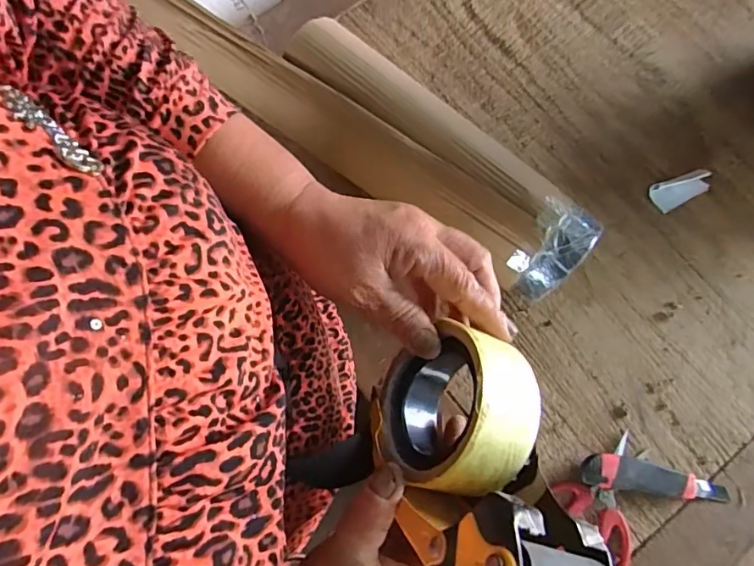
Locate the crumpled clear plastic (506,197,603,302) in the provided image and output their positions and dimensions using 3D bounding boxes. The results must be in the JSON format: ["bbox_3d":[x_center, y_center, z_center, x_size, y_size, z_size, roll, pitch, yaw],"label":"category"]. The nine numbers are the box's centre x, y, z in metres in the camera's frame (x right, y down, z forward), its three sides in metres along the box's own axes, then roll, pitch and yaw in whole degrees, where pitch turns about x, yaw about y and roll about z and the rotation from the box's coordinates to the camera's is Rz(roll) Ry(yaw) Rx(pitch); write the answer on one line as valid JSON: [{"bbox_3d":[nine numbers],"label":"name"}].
[{"bbox_3d":[0.209,-0.036,0.619,0.075,0.076,0.107,31,74,11],"label":"crumpled clear plastic"}]

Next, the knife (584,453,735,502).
[{"bbox_3d":[0.337,0.237,0.630,0.179,0.024,0.040,6,71,3],"label":"knife"}]

